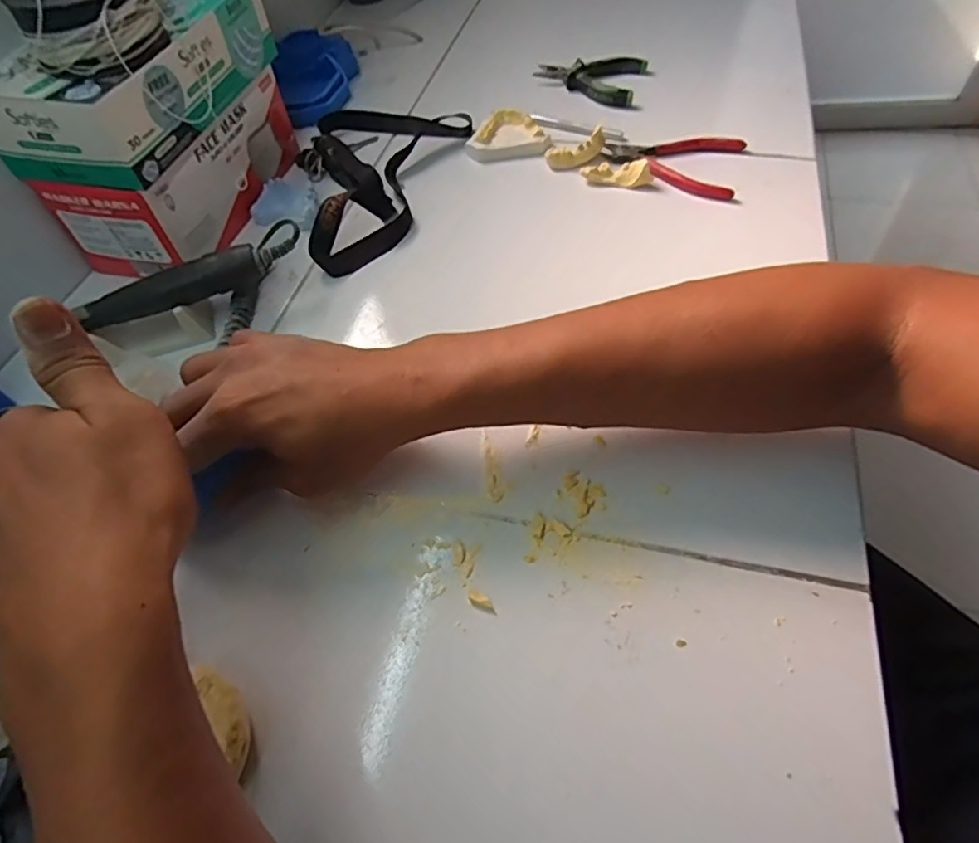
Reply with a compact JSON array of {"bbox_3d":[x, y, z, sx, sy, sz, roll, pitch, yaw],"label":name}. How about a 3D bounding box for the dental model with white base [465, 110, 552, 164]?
[{"bbox_3d":[0.019,-0.273,0.558,0.076,0.022,0.049,3,55,7],"label":"dental model with white base"}]

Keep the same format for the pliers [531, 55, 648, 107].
[{"bbox_3d":[0.105,-0.370,0.622,0.108,0.020,0.086,14,57,14],"label":"pliers"}]

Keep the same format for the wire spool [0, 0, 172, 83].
[{"bbox_3d":[-0.260,-0.262,0.383,0.084,0.051,0.078,-2,55,2],"label":"wire spool"}]

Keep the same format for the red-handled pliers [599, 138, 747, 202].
[{"bbox_3d":[0.162,-0.238,0.525,0.120,0.013,0.086,15,58,14],"label":"red-handled pliers"}]

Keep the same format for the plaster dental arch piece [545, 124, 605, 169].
[{"bbox_3d":[0.079,-0.247,0.534,0.055,0.020,0.017,-20,55,8],"label":"plaster dental arch piece"}]

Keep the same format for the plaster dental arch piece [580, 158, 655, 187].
[{"bbox_3d":[0.112,-0.219,0.512,0.061,0.017,0.016,12,57,12],"label":"plaster dental arch piece"}]

